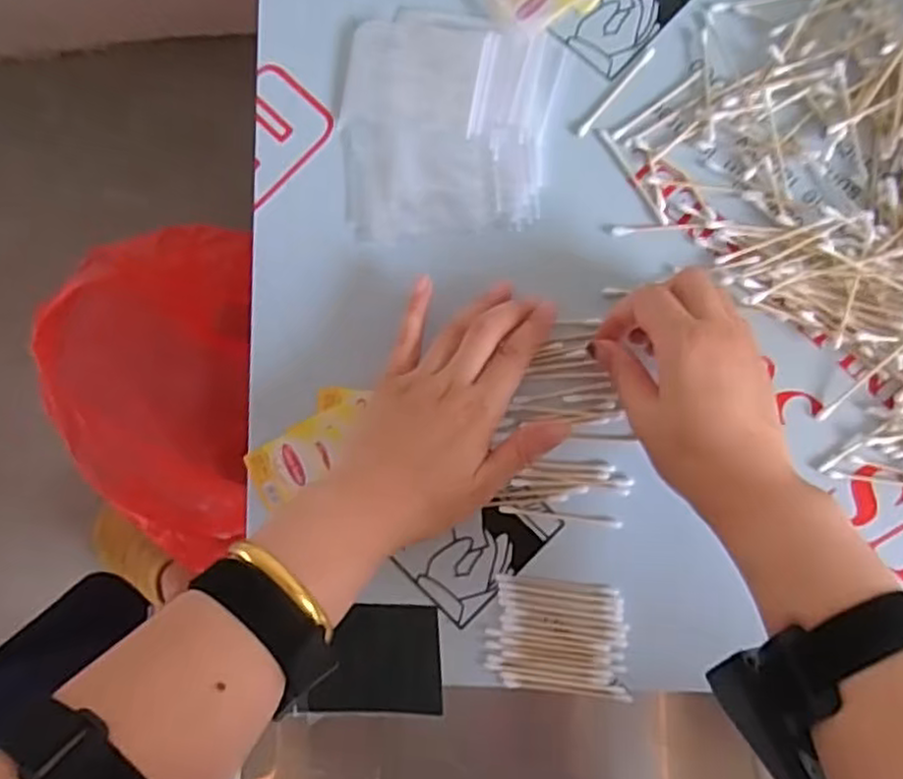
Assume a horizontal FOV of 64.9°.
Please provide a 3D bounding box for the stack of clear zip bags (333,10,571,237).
[{"bbox_3d":[-0.005,-0.170,0.457,0.135,0.010,0.149,9,84,8],"label":"stack of clear zip bags"}]

